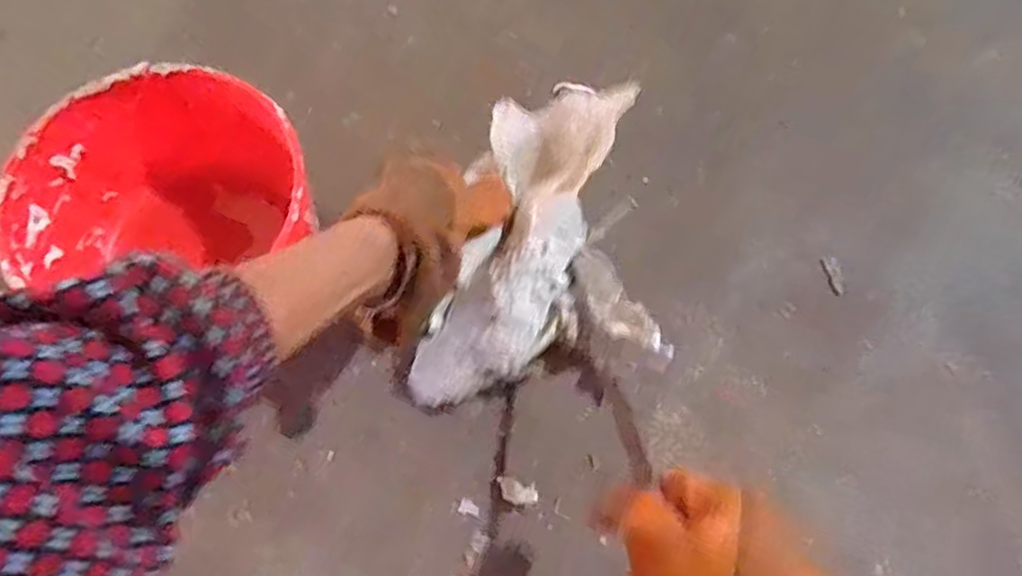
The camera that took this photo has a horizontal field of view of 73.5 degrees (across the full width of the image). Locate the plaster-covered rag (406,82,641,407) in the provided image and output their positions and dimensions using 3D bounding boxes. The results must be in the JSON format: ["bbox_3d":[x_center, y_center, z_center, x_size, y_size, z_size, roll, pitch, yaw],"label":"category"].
[{"bbox_3d":[0.003,-0.030,0.446,0.083,0.048,0.227,22,84,7],"label":"plaster-covered rag"}]

